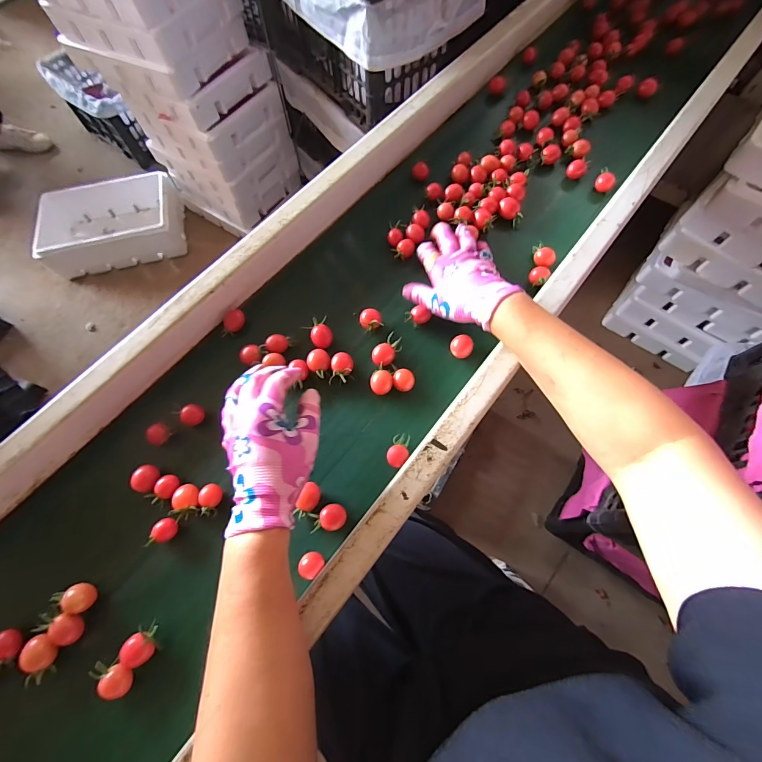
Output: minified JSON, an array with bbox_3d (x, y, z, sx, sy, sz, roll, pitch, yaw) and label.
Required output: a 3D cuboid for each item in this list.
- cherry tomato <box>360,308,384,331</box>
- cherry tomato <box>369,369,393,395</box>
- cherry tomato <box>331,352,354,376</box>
[{"bbox_3d":[-0.013,-0.077,0.471,0.028,0.022,0.030,-18,69,-4],"label":"cherry tomato"},{"bbox_3d":[0.001,0.004,0.445,0.025,0.023,0.028,-4,68,1],"label":"cherry tomato"},{"bbox_3d":[-0.047,-0.019,0.449,0.026,0.022,0.031,0,69,3],"label":"cherry tomato"}]

